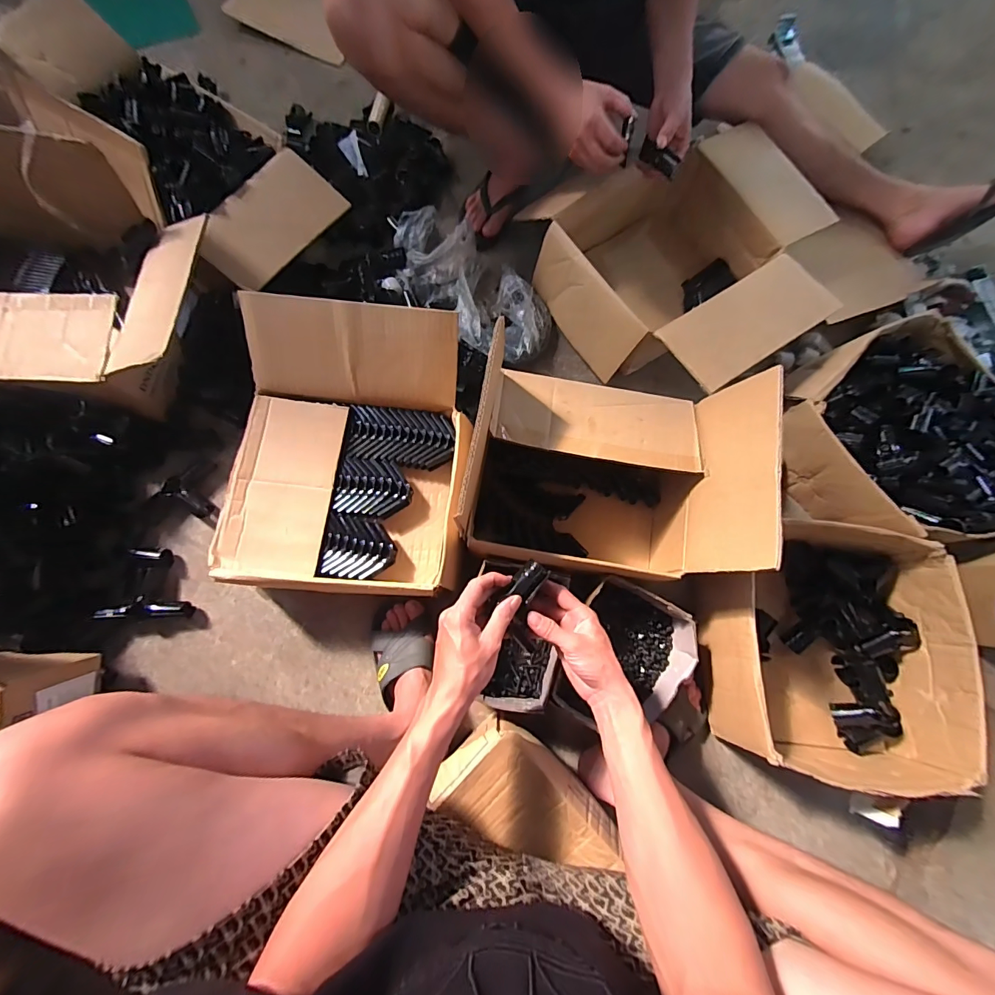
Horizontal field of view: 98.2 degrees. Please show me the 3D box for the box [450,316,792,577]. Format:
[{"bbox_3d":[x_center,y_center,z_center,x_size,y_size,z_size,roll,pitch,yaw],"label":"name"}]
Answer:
[{"bbox_3d":[0.155,-0.039,0.637,0.364,0.253,0.275,10,76,1],"label":"box"}]

